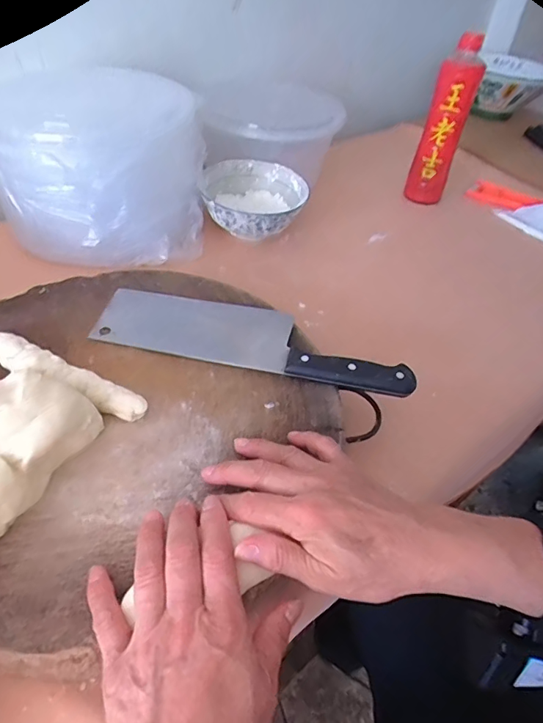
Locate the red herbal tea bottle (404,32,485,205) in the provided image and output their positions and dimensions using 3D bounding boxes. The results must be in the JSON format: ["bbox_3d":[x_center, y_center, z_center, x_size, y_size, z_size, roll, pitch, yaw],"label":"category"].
[{"bbox_3d":[0.260,-0.354,0.702,0.059,0.236,0.063,19,46,12],"label":"red herbal tea bottle"}]

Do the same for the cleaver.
[{"bbox_3d":[-0.017,-0.024,0.432,0.286,0.023,0.078,13,45,6],"label":"cleaver"}]

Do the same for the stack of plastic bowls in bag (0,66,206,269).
[{"bbox_3d":[-0.196,-0.226,0.549,0.230,0.155,0.172,-6,46,-13],"label":"stack of plastic bowls in bag"}]

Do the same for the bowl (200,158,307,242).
[{"bbox_3d":[-0.024,-0.220,0.635,0.137,0.050,0.141,4,45,-4],"label":"bowl"}]

